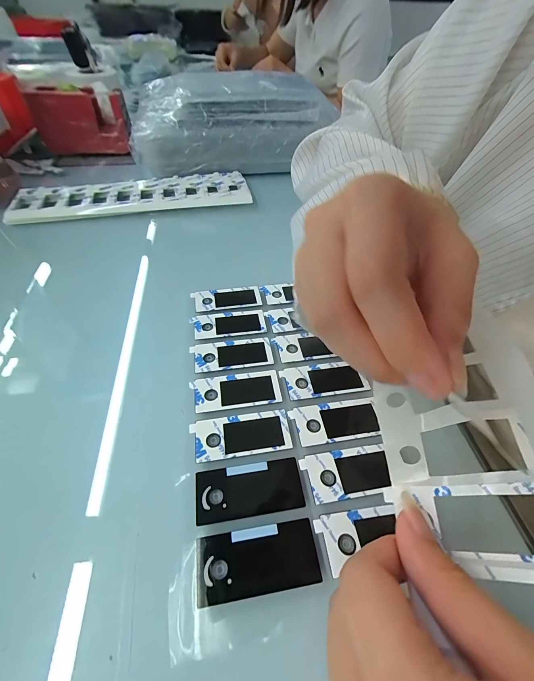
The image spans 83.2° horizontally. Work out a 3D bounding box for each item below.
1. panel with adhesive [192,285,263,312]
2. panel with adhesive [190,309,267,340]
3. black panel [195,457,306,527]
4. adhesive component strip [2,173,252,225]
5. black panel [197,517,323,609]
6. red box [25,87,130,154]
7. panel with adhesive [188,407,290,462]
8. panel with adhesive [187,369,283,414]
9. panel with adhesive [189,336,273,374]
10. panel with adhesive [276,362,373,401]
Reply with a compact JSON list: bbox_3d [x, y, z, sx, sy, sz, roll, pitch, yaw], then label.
[{"bbox_3d":[-0.037,-0.038,0.276,0.060,0.007,0.028,-8,49,-9],"label":"panel with adhesive"},{"bbox_3d":[-0.032,-0.014,0.255,0.060,0.004,0.027,-7,49,-9],"label":"panel with adhesive"},{"bbox_3d":[-0.010,0.084,0.170,0.059,0.004,0.028,-6,49,-8],"label":"black panel"},{"bbox_3d":[-0.171,-0.188,0.394,0.289,0.014,0.080,-9,49,-10],"label":"adhesive component strip"},{"bbox_3d":[-0.005,0.108,0.149,0.058,0.004,0.028,-6,49,-8],"label":"black panel"},{"bbox_3d":[-0.294,-0.350,0.481,0.134,0.076,0.053,-7,49,-9],"label":"red box"},{"bbox_3d":[-0.016,0.059,0.191,0.060,0.004,0.027,-7,49,-8],"label":"panel with adhesive"},{"bbox_3d":[-0.022,0.034,0.213,0.060,0.004,0.027,-6,49,-8],"label":"panel with adhesive"},{"bbox_3d":[-0.027,0.011,0.234,0.060,0.004,0.028,-7,49,-8],"label":"panel with adhesive"},{"bbox_3d":[0.042,0.028,0.220,0.059,0.004,0.026,-7,49,-8],"label":"panel with adhesive"}]

